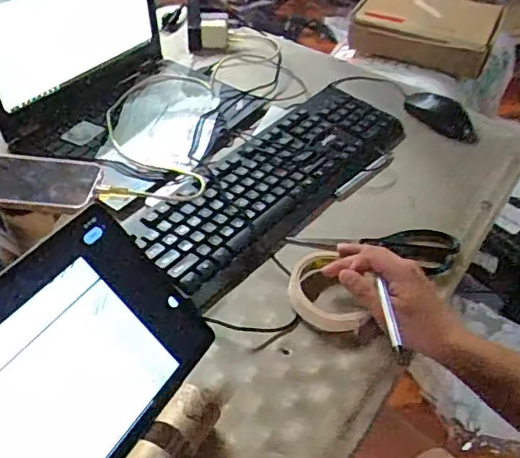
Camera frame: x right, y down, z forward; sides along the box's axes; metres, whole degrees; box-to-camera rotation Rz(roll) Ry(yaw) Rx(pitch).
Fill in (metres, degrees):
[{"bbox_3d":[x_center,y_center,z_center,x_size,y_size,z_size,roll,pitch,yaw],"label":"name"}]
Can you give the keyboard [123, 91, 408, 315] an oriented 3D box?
[{"bbox_3d":[0.024,-0.069,0.706,0.140,0.027,0.414,30,50,25],"label":"keyboard"}]

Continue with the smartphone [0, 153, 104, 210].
[{"bbox_3d":[-0.229,-0.051,0.546,0.136,0.009,0.072,5,46,-8],"label":"smartphone"}]

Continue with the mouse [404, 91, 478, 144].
[{"bbox_3d":[0.270,-0.169,0.820,0.116,0.030,0.049,38,53,16],"label":"mouse"}]

